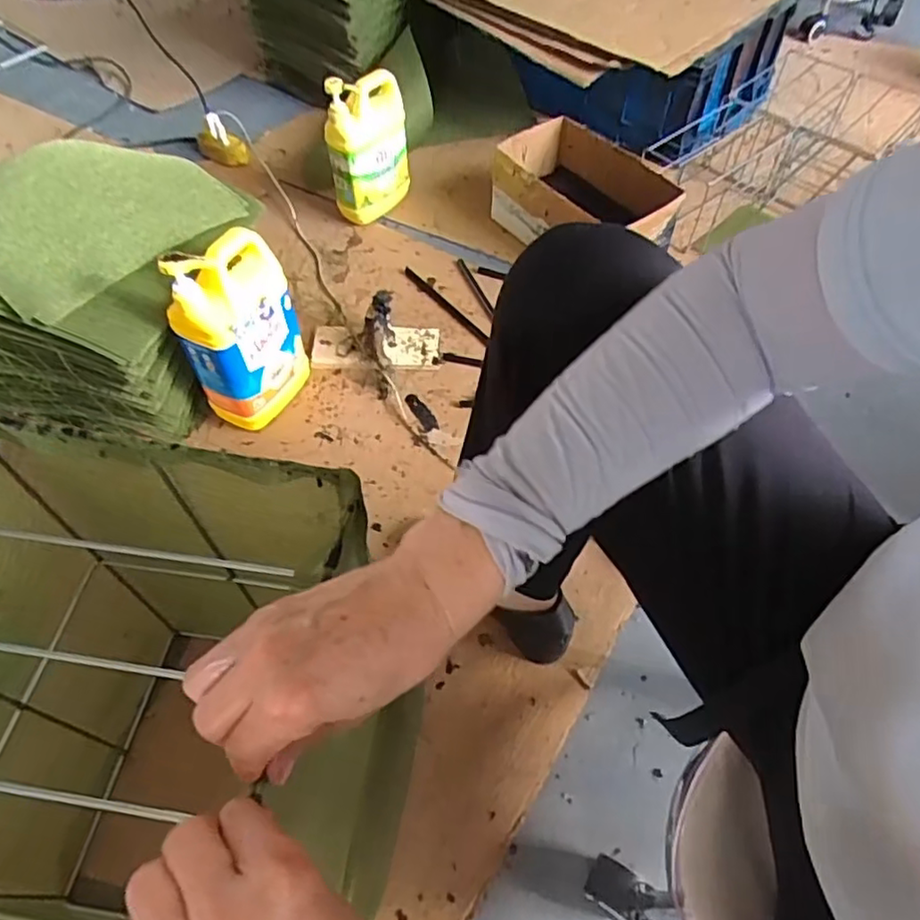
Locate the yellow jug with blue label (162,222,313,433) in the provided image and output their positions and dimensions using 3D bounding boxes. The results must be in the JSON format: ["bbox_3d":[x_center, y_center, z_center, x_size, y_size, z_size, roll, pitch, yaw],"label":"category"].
[{"bbox_3d":[-0.278,-0.165,0.832,0.077,0.262,0.151,38,64,21],"label":"yellow jug with blue label"}]

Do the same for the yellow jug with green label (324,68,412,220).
[{"bbox_3d":[-0.152,-0.526,1.093,0.073,0.233,0.137,36,63,21],"label":"yellow jug with green label"}]

